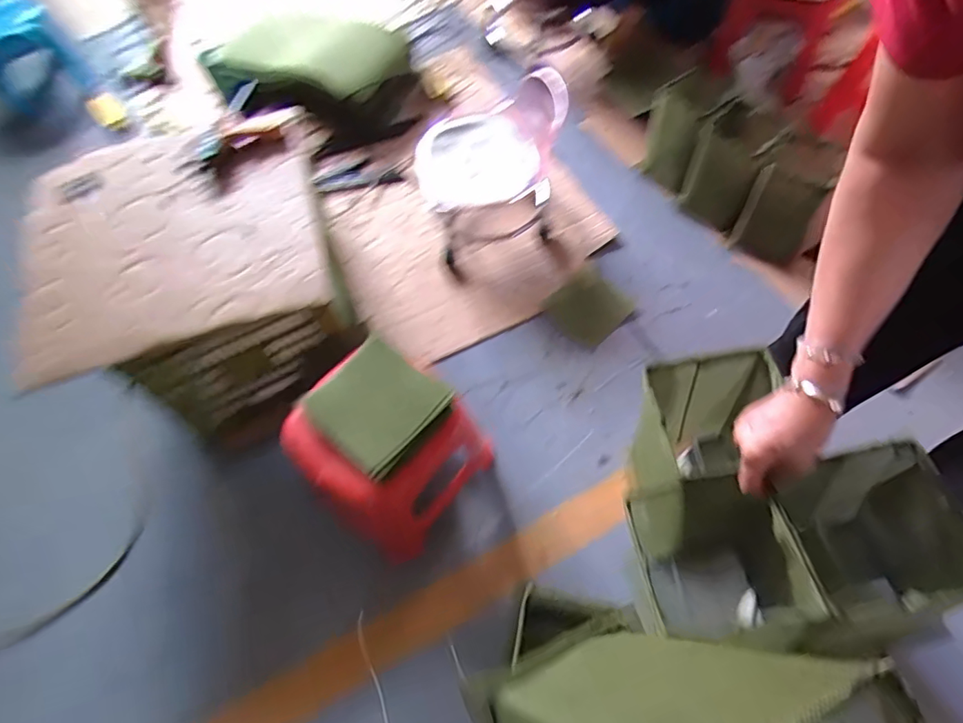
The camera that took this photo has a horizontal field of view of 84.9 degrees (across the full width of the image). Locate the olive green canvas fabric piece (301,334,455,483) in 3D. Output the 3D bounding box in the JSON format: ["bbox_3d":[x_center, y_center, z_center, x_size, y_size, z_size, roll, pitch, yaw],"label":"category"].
[{"bbox_3d":[-0.174,0.068,0.872,0.202,0.028,0.182,37,70,22],"label":"olive green canvas fabric piece"}]

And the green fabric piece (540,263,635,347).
[{"bbox_3d":[0.262,-0.137,1.305,0.182,0.014,0.175,-41,71,-10],"label":"green fabric piece"}]

